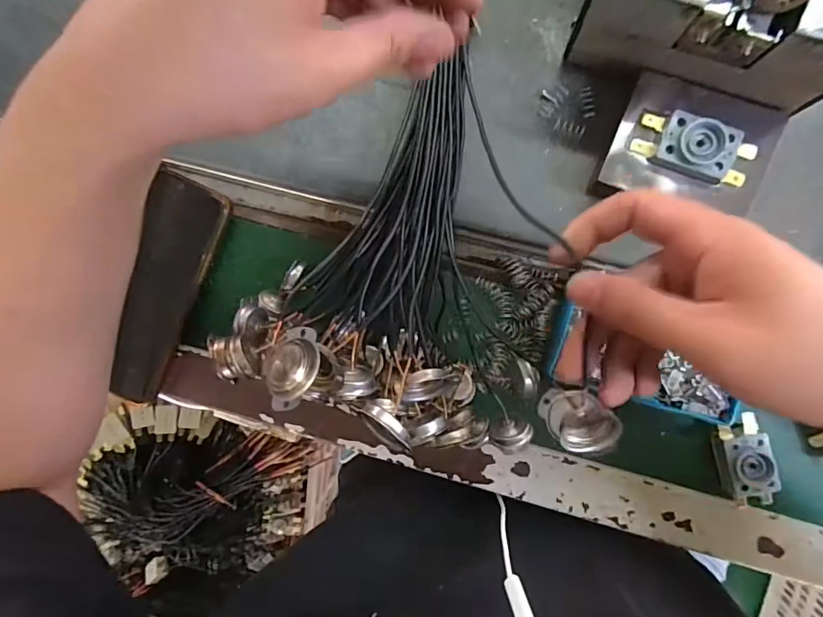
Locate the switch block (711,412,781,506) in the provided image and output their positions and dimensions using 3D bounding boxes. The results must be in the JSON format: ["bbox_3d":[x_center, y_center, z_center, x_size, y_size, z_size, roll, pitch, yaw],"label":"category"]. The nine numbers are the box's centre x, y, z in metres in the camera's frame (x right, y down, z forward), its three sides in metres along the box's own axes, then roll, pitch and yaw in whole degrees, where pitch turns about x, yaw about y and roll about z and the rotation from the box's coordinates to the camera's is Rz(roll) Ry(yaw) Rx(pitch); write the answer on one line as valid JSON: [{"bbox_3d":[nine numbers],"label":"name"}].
[{"bbox_3d":[0.212,0.097,0.302,0.027,0.017,0.058,-13,92,7],"label":"switch block"}]

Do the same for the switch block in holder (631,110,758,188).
[{"bbox_3d":[0.151,-0.084,0.252,0.057,0.014,0.028,24,96,4],"label":"switch block in holder"}]

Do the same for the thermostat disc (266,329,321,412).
[{"bbox_3d":[-0.054,0.026,0.209,0.020,0.020,0.034,13,95,5],"label":"thermostat disc"}]

